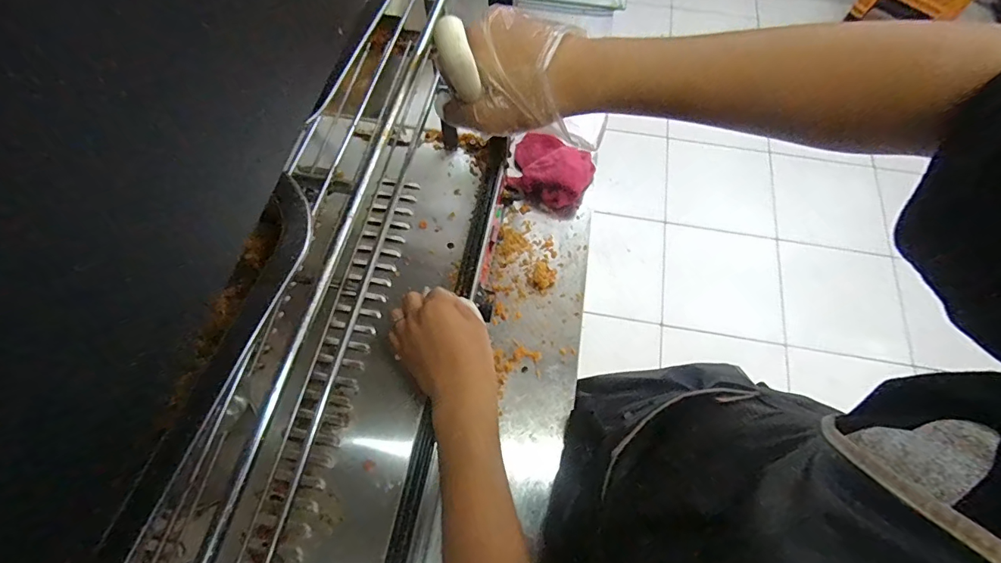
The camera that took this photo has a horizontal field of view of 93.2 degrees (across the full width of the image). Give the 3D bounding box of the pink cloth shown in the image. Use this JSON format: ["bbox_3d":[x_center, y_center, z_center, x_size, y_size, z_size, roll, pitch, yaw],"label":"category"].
[{"bbox_3d":[0.080,-0.176,0.736,0.127,0.050,0.109,19,66,8],"label":"pink cloth"}]

